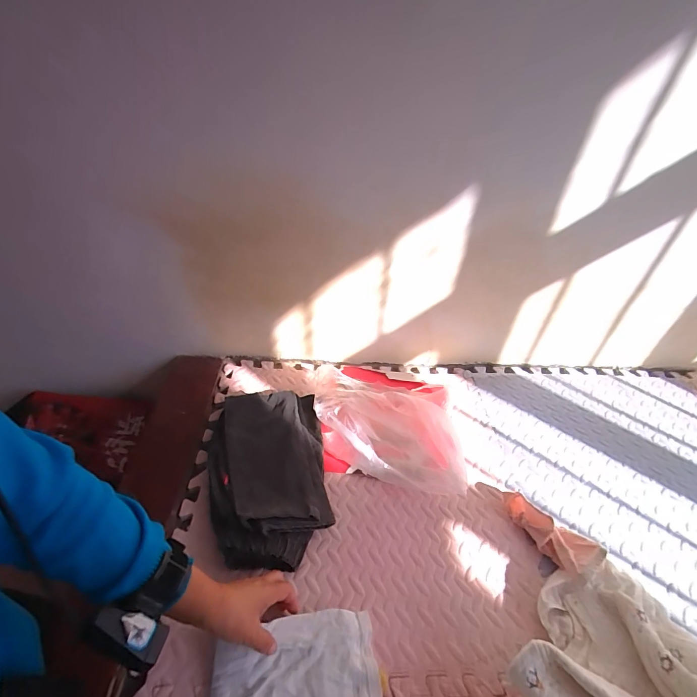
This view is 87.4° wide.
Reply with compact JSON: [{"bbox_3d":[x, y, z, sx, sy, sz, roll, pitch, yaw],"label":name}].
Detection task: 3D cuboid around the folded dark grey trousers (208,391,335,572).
[{"bbox_3d":[-0.142,0.206,0.644,0.196,0.052,0.325,-4,41,-11],"label":"folded dark grey trousers"}]

